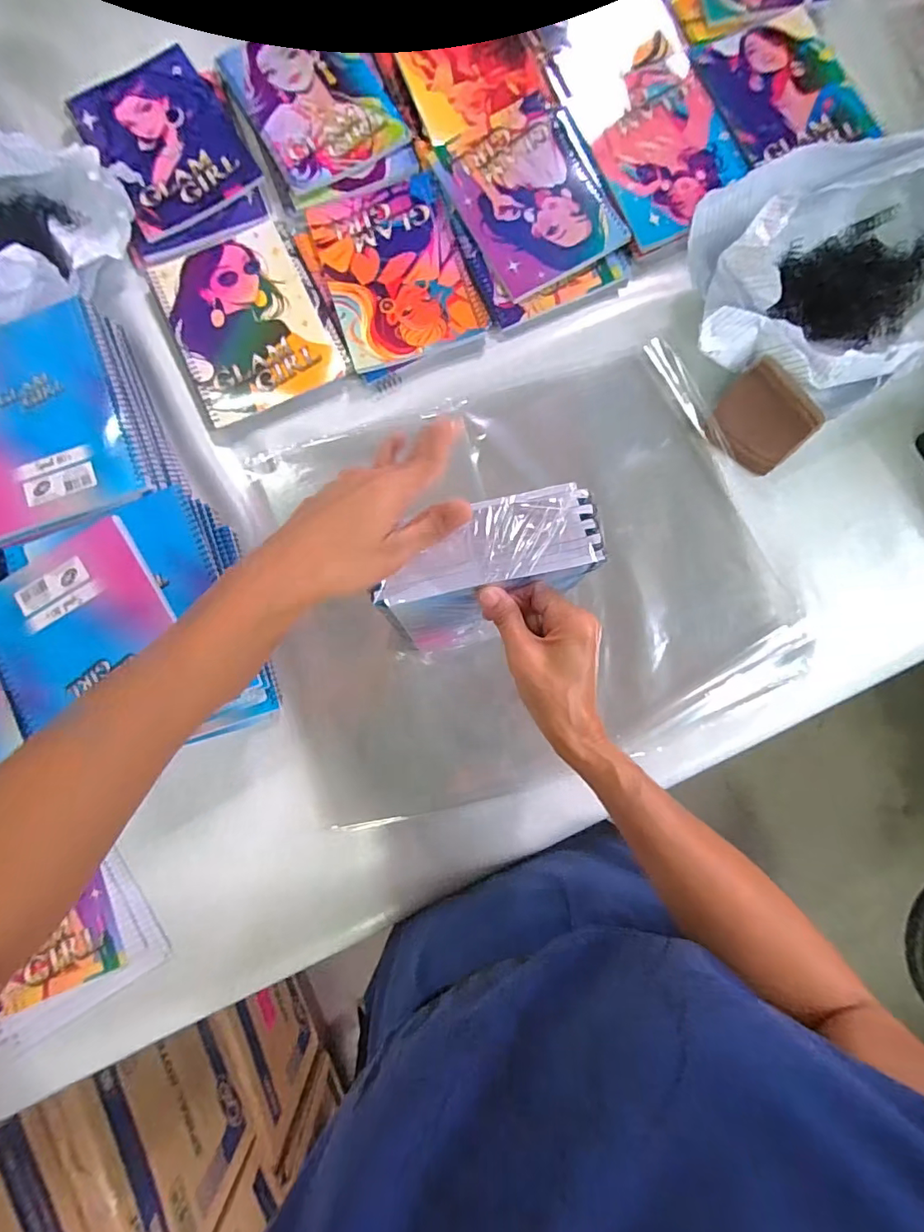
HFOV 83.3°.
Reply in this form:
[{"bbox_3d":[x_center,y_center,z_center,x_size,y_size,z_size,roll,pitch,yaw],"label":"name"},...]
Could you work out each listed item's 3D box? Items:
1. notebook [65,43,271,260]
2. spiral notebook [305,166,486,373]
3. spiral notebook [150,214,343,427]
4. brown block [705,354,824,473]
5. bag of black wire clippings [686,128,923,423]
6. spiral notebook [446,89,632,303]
[{"bbox_3d":[-0.327,-0.519,0.578,0.153,0.013,0.233,-27,85,-3],"label":"notebook"},{"bbox_3d":[-0.072,-0.376,0.563,0.150,0.008,0.203,-18,85,-2],"label":"spiral notebook"},{"bbox_3d":[-0.233,-0.319,0.555,0.148,0.008,0.200,-25,85,-3],"label":"spiral notebook"},{"bbox_3d":[0.306,-0.201,0.532,0.087,0.012,0.091,45,109,4],"label":"brown block"},{"bbox_3d":[0.381,-0.332,0.515,0.298,0.092,0.221,-19,85,-2],"label":"bag of black wire clippings"},{"bbox_3d":[0.082,-0.465,0.569,0.145,0.007,0.200,-24,85,-3],"label":"spiral notebook"}]

